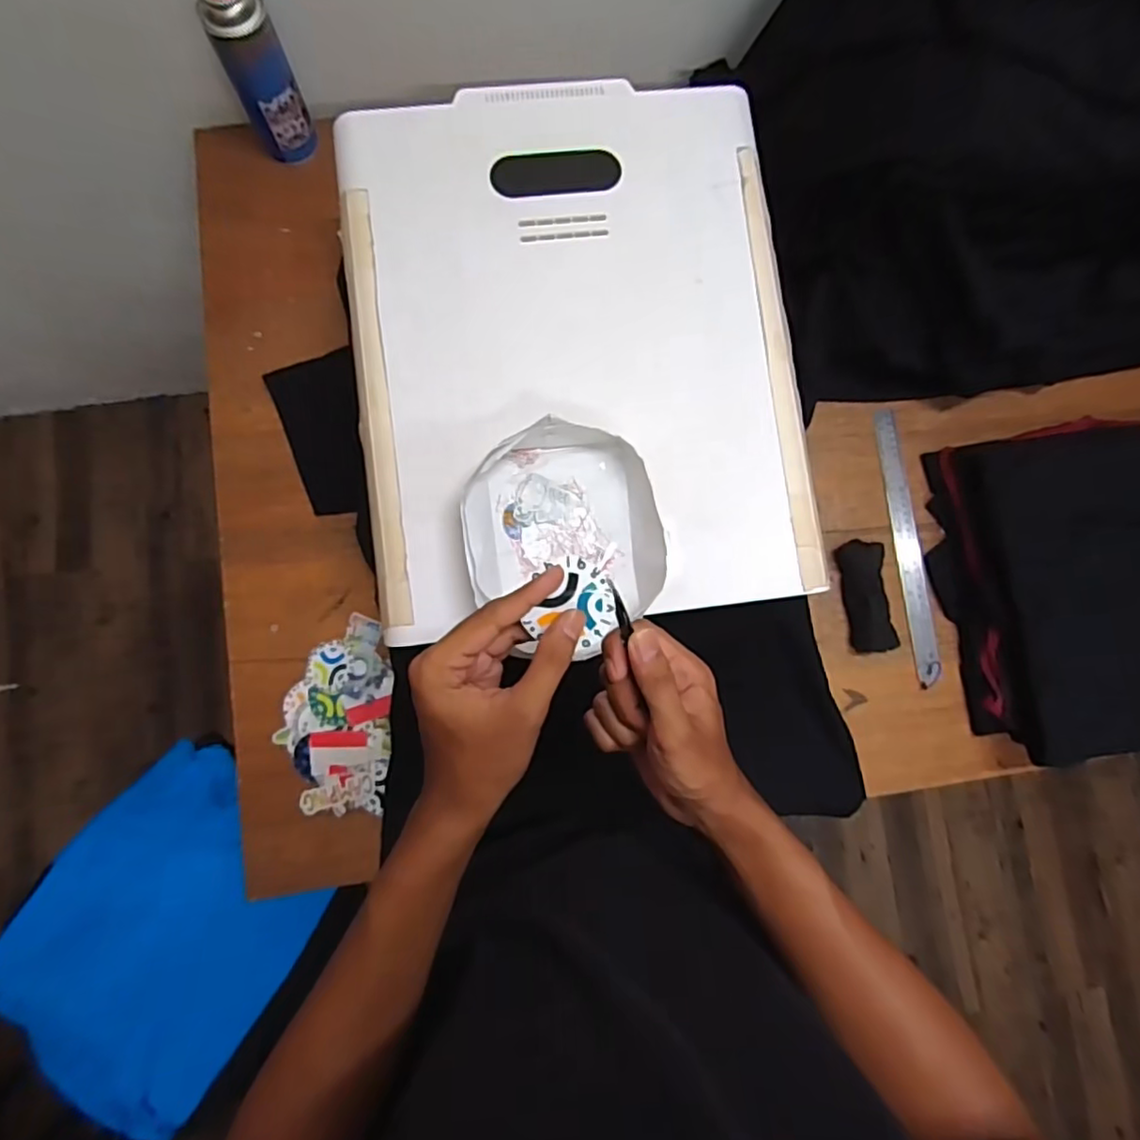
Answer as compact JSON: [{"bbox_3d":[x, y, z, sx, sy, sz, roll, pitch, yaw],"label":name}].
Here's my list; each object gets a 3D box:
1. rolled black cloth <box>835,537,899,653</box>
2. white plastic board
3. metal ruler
[{"bbox_3d":[0.341,0.029,0.722,0.044,0.023,0.125,-8,81,-4],"label":"rolled black cloth"},{"bbox_3d":[0.007,-0.208,0.581,0.396,0.037,0.497,-6,81,-4],"label":"white plastic board"},{"bbox_3d":[0.397,-0.030,0.744,0.031,0.006,0.322,-6,82,0],"label":"metal ruler"}]

